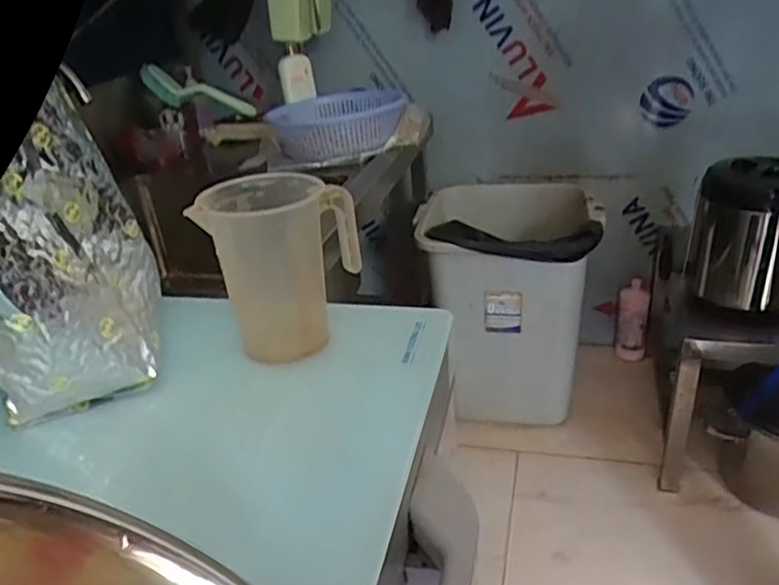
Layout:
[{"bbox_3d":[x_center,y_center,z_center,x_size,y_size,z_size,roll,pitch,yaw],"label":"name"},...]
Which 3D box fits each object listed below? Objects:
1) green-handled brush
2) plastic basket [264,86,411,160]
[{"bbox_3d":[-0.417,-0.441,1.441,0.255,0.068,0.074,14,28,-3],"label":"green-handled brush"},{"bbox_3d":[-0.119,-0.364,1.374,0.259,0.095,0.293,-11,28,-10],"label":"plastic basket"}]

